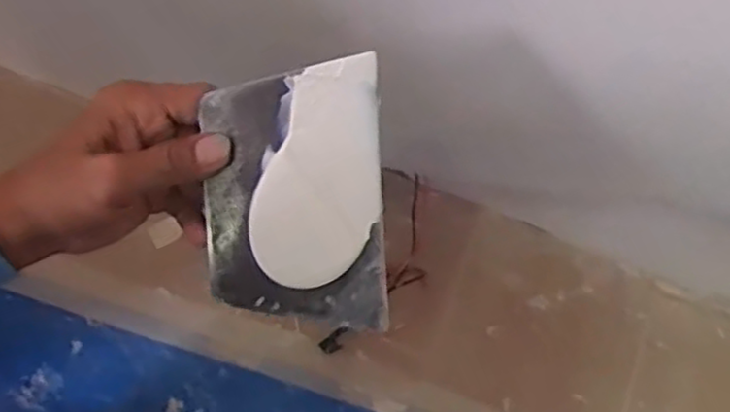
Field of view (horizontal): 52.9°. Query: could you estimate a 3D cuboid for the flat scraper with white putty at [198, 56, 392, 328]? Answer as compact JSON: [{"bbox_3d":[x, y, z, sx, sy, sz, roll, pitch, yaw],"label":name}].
[{"bbox_3d":[-0.040,-0.003,0.398,0.097,0.005,0.140,-2,99,7],"label":"flat scraper with white putty"}]

